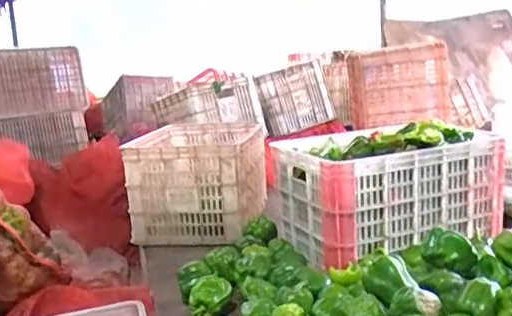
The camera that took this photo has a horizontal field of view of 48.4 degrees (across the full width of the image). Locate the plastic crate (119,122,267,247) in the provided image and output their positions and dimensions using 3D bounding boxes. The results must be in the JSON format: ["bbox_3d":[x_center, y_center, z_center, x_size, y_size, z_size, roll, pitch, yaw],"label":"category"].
[{"bbox_3d":[-0.161,0.060,1.791,0.362,0.267,0.477,-2,12,8],"label":"plastic crate"}]

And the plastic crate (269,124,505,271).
[{"bbox_3d":[0.319,0.069,1.424,0.481,0.230,0.301,-8,12,-20],"label":"plastic crate"}]

